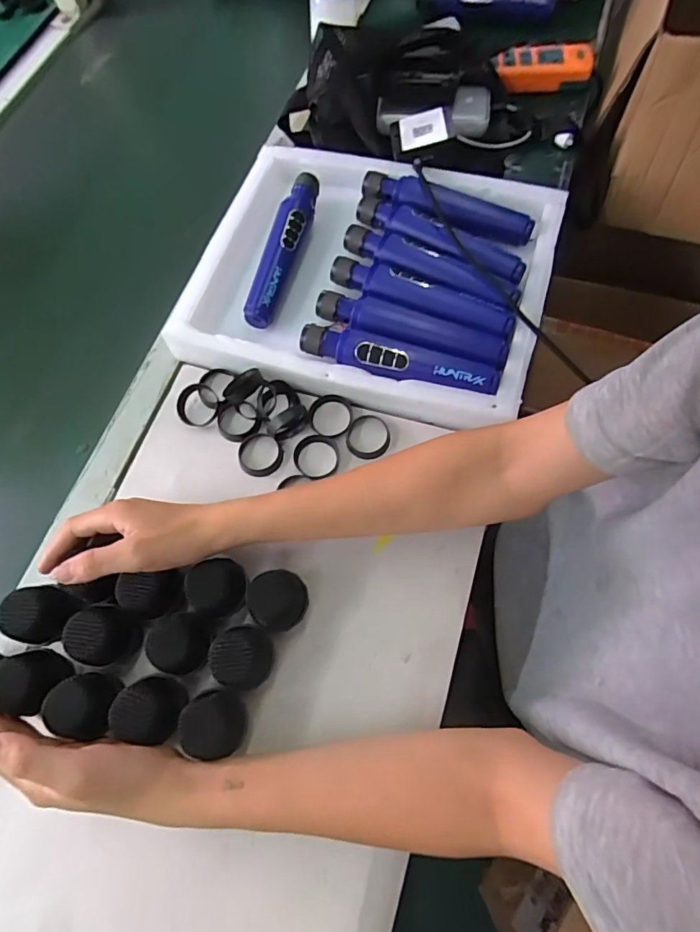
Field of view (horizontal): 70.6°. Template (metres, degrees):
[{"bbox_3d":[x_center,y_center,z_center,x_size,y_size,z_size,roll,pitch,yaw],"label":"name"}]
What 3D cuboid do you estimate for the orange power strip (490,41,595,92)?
[{"bbox_3d":[0.253,-0.523,0.642,0.128,0.027,0.052,-8,68,1],"label":"orange power strip"}]

